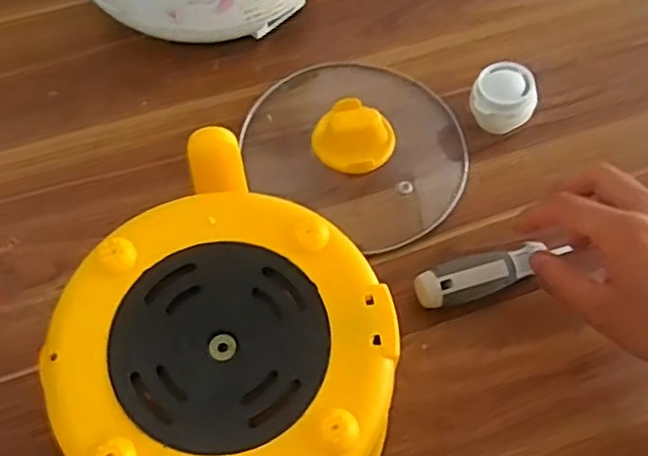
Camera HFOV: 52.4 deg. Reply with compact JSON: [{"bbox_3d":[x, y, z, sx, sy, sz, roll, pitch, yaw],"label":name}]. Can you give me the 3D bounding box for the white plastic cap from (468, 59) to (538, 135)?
[{"bbox_3d":[0.129,-0.091,0.480,0.044,0.040,0.041,30,66,14],"label":"white plastic cap"}]

